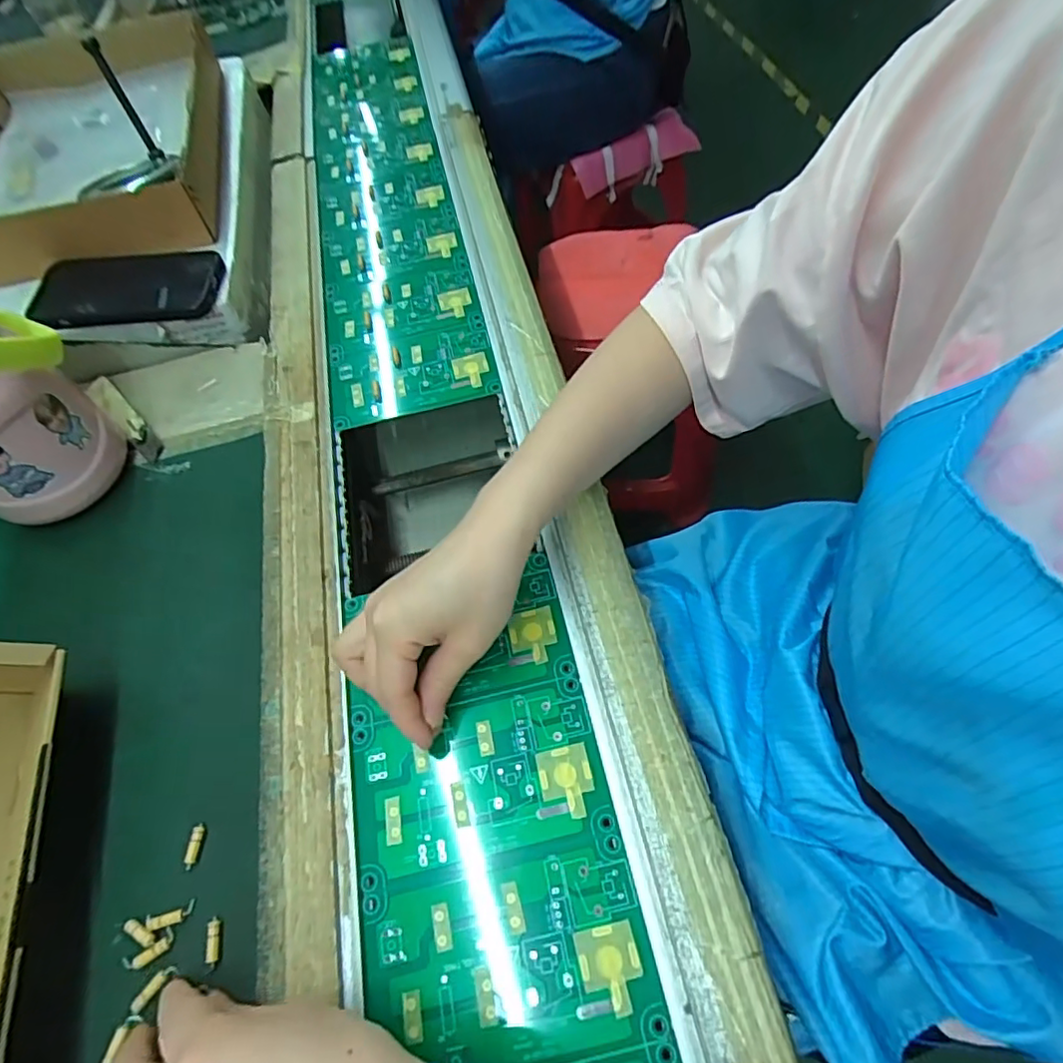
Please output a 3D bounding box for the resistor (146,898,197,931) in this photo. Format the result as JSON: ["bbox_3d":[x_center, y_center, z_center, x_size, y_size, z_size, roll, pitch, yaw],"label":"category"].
[{"bbox_3d":[-0.182,0.193,0.291,0.023,0.004,0.008,-18,60,-6],"label":"resistor"}]

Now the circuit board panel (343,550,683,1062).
[{"bbox_3d":[-0.020,0.172,0.301,0.138,0.005,0.318,-13,60,-3],"label":"circuit board panel"}]

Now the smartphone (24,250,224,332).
[{"bbox_3d":[-0.339,-0.203,0.485,0.153,0.011,0.080,-10,67,-3],"label":"smartphone"}]

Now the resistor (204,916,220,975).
[{"bbox_3d":[-0.156,0.201,0.283,0.006,0.004,0.022,-13,60,-3],"label":"resistor"}]

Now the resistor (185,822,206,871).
[{"bbox_3d":[-0.178,0.166,0.306,0.006,0.004,0.022,-1,60,4],"label":"resistor"}]

